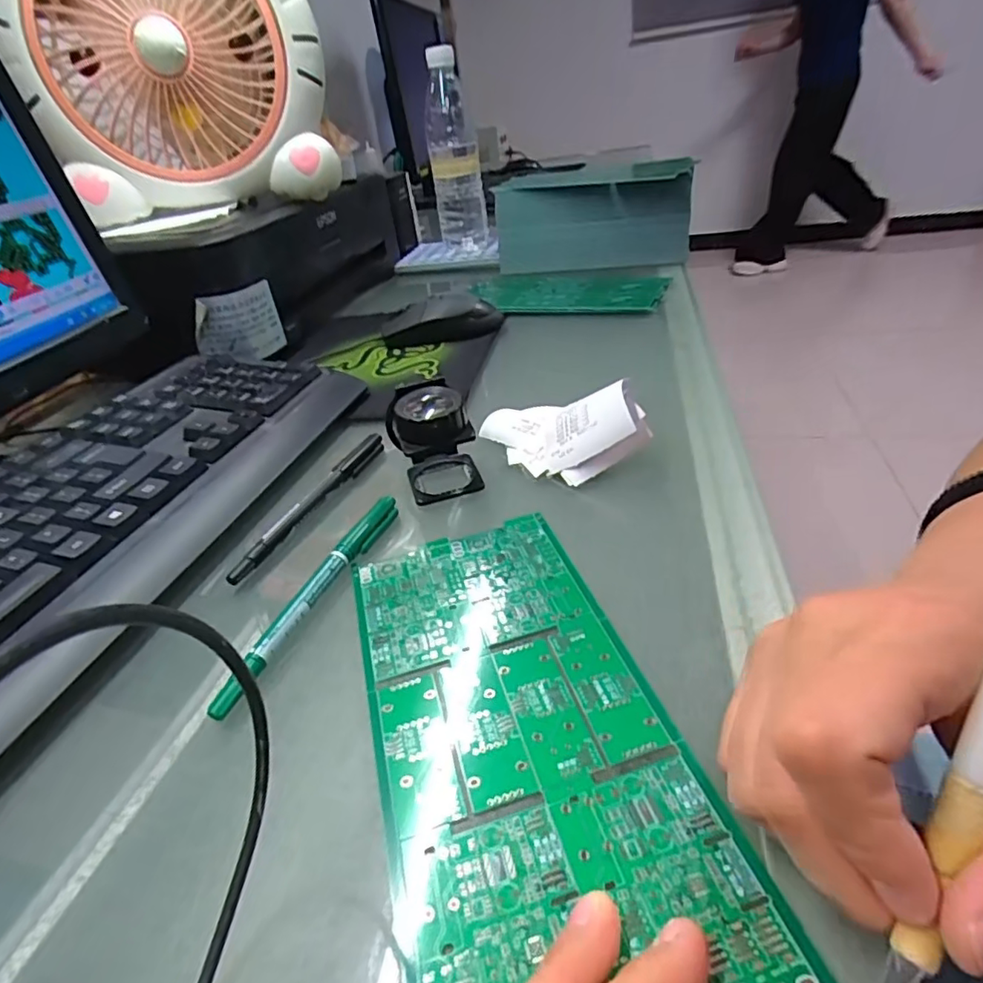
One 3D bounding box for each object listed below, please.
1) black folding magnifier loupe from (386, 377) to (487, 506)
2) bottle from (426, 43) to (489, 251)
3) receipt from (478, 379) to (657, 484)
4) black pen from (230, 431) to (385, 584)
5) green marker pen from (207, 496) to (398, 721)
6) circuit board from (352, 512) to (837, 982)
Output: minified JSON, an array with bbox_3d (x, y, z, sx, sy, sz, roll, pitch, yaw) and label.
[{"bbox_3d":[-0.033,-0.031,0.339,0.045,0.055,0.050,-9,34,-3],"label":"black folding magnifier loupe"},{"bbox_3d":[-0.046,-0.425,0.753,0.063,0.231,0.057,-9,34,-1],"label":"bottle"},{"bbox_3d":[0.041,-0.039,0.359,0.116,0.040,0.067,6,34,41],"label":"receipt"},{"bbox_3d":[-0.103,0.005,0.340,0.012,0.011,0.136,9,38,22],"label":"black pen"},{"bbox_3d":[-0.081,0.046,0.275,0.013,0.010,0.139,7,37,19],"label":"green marker pen"},{"bbox_3d":[0.008,0.079,0.212,0.101,0.006,0.209,-14,35,-10],"label":"circuit board"}]

